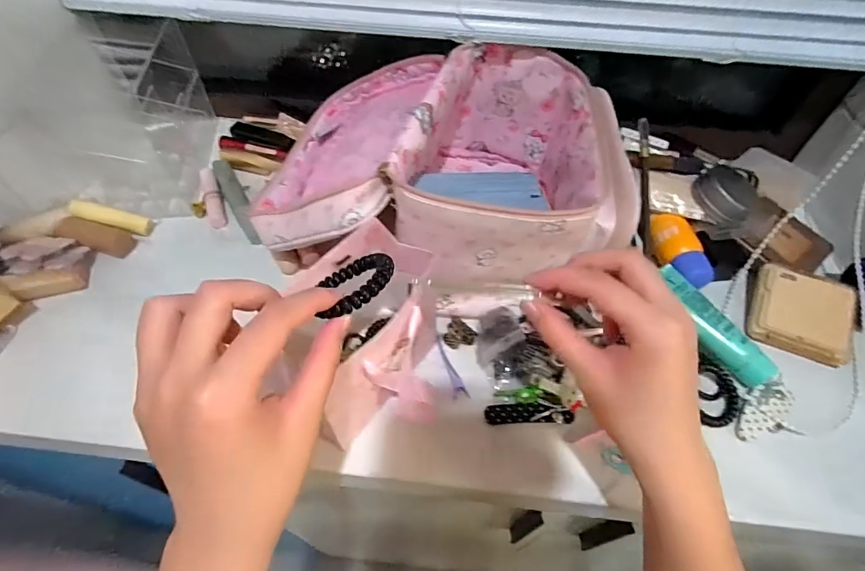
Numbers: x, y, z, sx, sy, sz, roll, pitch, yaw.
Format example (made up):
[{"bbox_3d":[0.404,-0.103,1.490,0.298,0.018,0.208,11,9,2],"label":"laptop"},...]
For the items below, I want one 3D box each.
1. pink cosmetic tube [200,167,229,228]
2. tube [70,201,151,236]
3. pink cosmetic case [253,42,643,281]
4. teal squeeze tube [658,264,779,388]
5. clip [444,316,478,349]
[{"bbox_3d":[-0.242,-0.098,0.482,0.018,0.017,0.086,-18,56,-14],"label":"pink cosmetic tube"},{"bbox_3d":[-0.321,-0.068,0.437,0.070,0.013,0.019,17,50,-22],"label":"tube"},{"bbox_3d":[0.001,-0.116,0.424,0.317,0.131,0.251,6,54,2],"label":"pink cosmetic case"},{"bbox_3d":[0.240,0.034,0.382,0.037,0.023,0.120,-24,58,-18],"label":"teal squeeze tube"},{"bbox_3d":[0.023,0.043,0.388,0.024,0.014,0.028,-37,63,-25],"label":"clip"}]

